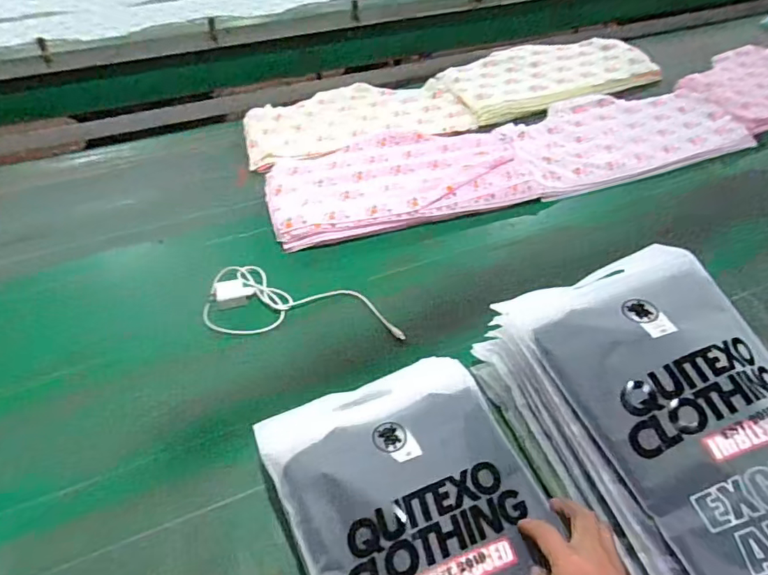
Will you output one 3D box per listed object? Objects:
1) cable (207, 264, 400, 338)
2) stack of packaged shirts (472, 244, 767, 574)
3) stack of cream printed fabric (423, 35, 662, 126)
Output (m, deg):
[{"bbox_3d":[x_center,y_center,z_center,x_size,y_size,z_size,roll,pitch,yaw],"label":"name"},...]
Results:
[{"bbox_3d":[-0.118,0.023,0.770,0.297,0.022,0.110,8,48,6],"label":"cable"},{"bbox_3d":[0.289,0.143,0.535,0.221,0.171,0.342,-15,49,-14],"label":"stack of packaged shirts"},{"bbox_3d":[0.407,-0.527,1.268,0.579,0.030,0.264,-19,50,-17],"label":"stack of cream printed fabric"}]

